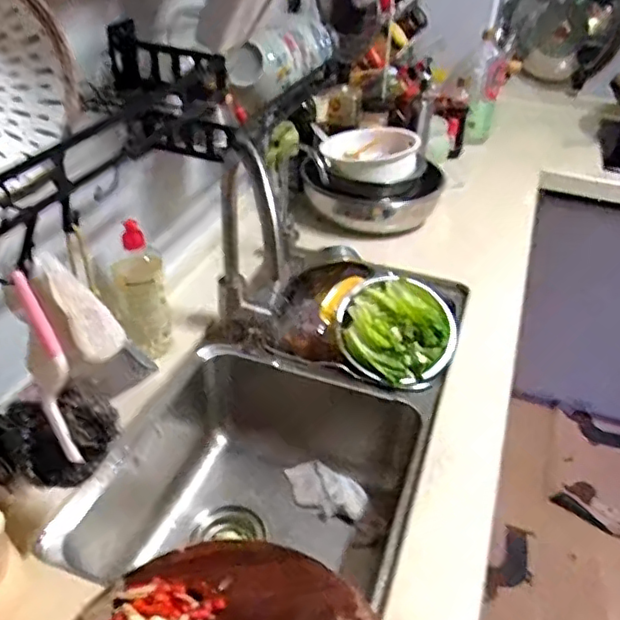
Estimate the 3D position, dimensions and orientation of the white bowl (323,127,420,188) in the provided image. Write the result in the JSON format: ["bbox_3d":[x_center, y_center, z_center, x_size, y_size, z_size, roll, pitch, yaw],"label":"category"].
[{"bbox_3d":[0.133,-0.333,1.322,0.185,0.099,0.185,3,36,-2],"label":"white bowl"}]

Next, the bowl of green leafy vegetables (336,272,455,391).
[{"bbox_3d":[0.142,0.032,0.980,0.172,0.085,0.172,3,36,-2],"label":"bowl of green leafy vegetables"}]

